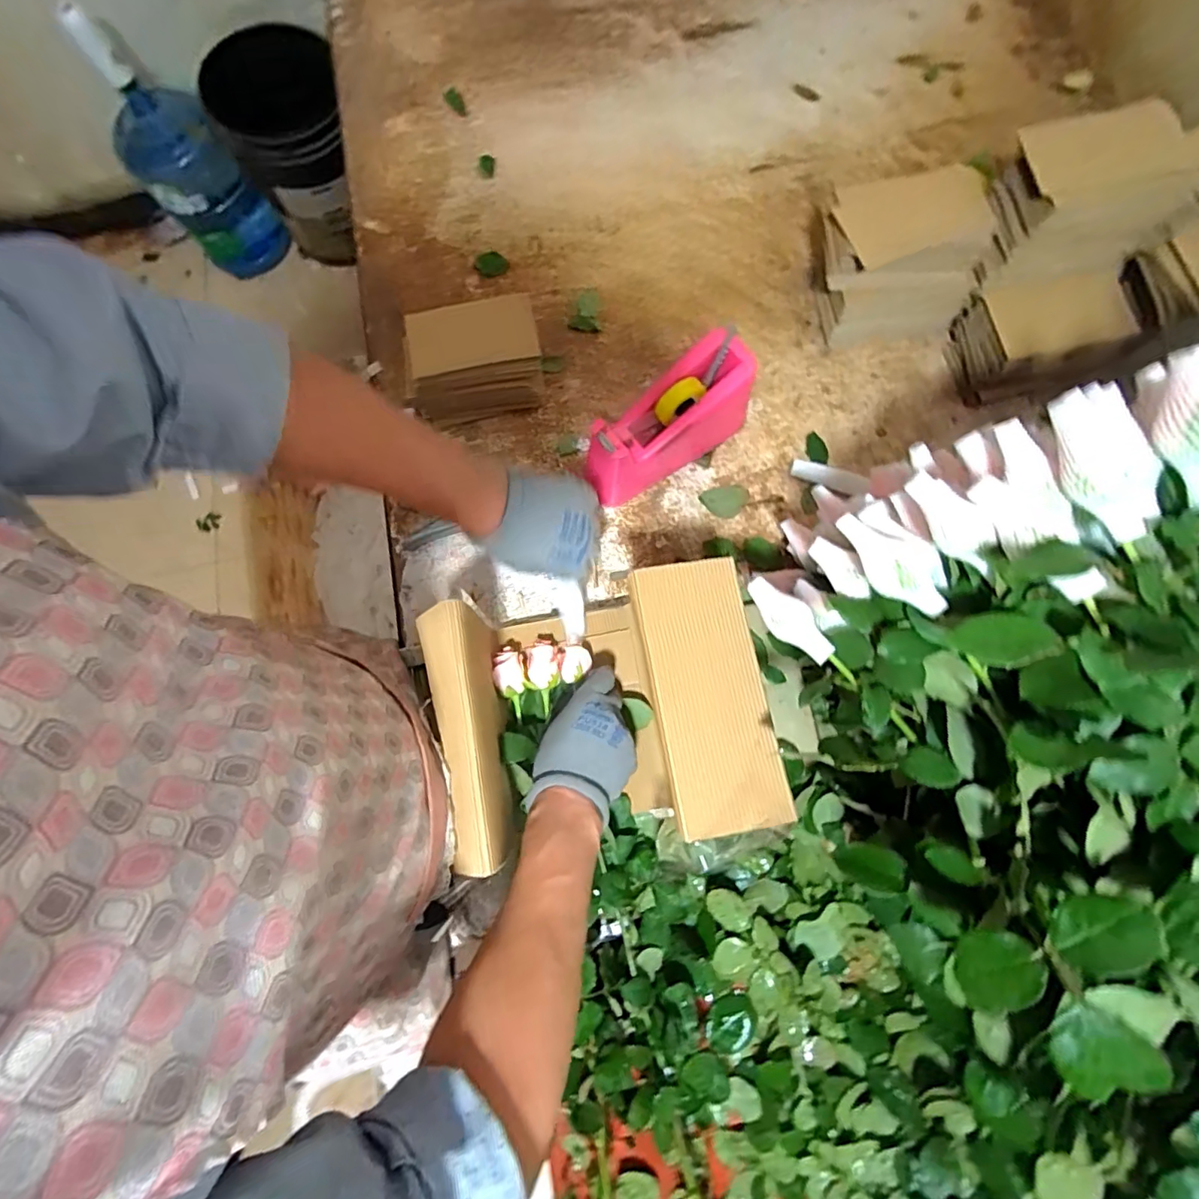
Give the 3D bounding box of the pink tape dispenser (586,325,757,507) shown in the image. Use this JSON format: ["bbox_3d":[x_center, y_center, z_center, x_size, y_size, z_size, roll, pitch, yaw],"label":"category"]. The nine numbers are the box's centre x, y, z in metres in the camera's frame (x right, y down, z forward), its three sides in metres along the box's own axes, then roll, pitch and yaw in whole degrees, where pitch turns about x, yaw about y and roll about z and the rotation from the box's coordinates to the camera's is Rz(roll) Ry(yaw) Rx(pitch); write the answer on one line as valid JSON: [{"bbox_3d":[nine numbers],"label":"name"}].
[{"bbox_3d":[0.075,-0.186,0.588,0.199,0.100,0.078,-39,81,-6],"label":"pink tape dispenser"}]

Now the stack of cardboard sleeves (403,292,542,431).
[{"bbox_3d":[-0.143,-0.270,0.612,0.150,0.091,0.095,-16,79,-2],"label":"stack of cardboard sleeves"}]

